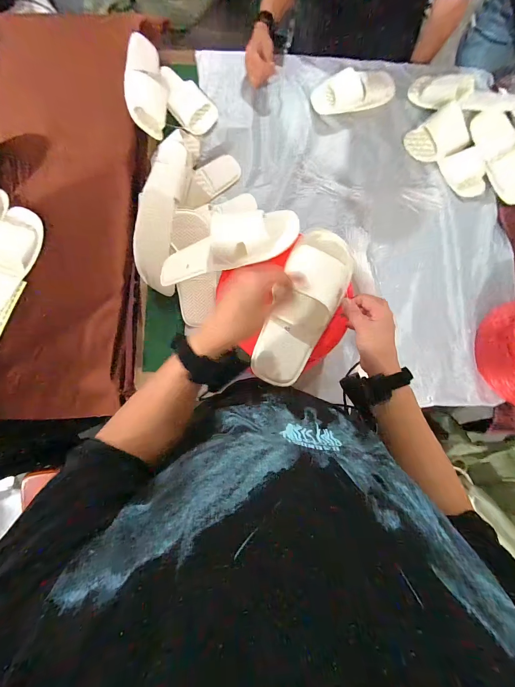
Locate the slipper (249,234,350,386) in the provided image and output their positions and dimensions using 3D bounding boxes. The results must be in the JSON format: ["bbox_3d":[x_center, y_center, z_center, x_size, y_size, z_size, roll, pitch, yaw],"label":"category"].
[{"bbox_3d":[0.076,-0.059,0.489,0.109,0.049,0.271,23,92,-3],"label":"slipper"}]

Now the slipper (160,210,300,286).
[{"bbox_3d":[-0.068,-0.166,0.518,0.267,0.075,0.080,-10,84,32],"label":"slipper"}]

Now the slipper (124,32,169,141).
[{"bbox_3d":[-0.293,-0.652,0.757,0.103,0.055,0.214,1,93,-42],"label":"slipper"}]

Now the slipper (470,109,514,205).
[{"bbox_3d":[0.698,-0.529,0.821,0.111,0.059,0.269,-19,85,-2],"label":"slipper"}]

